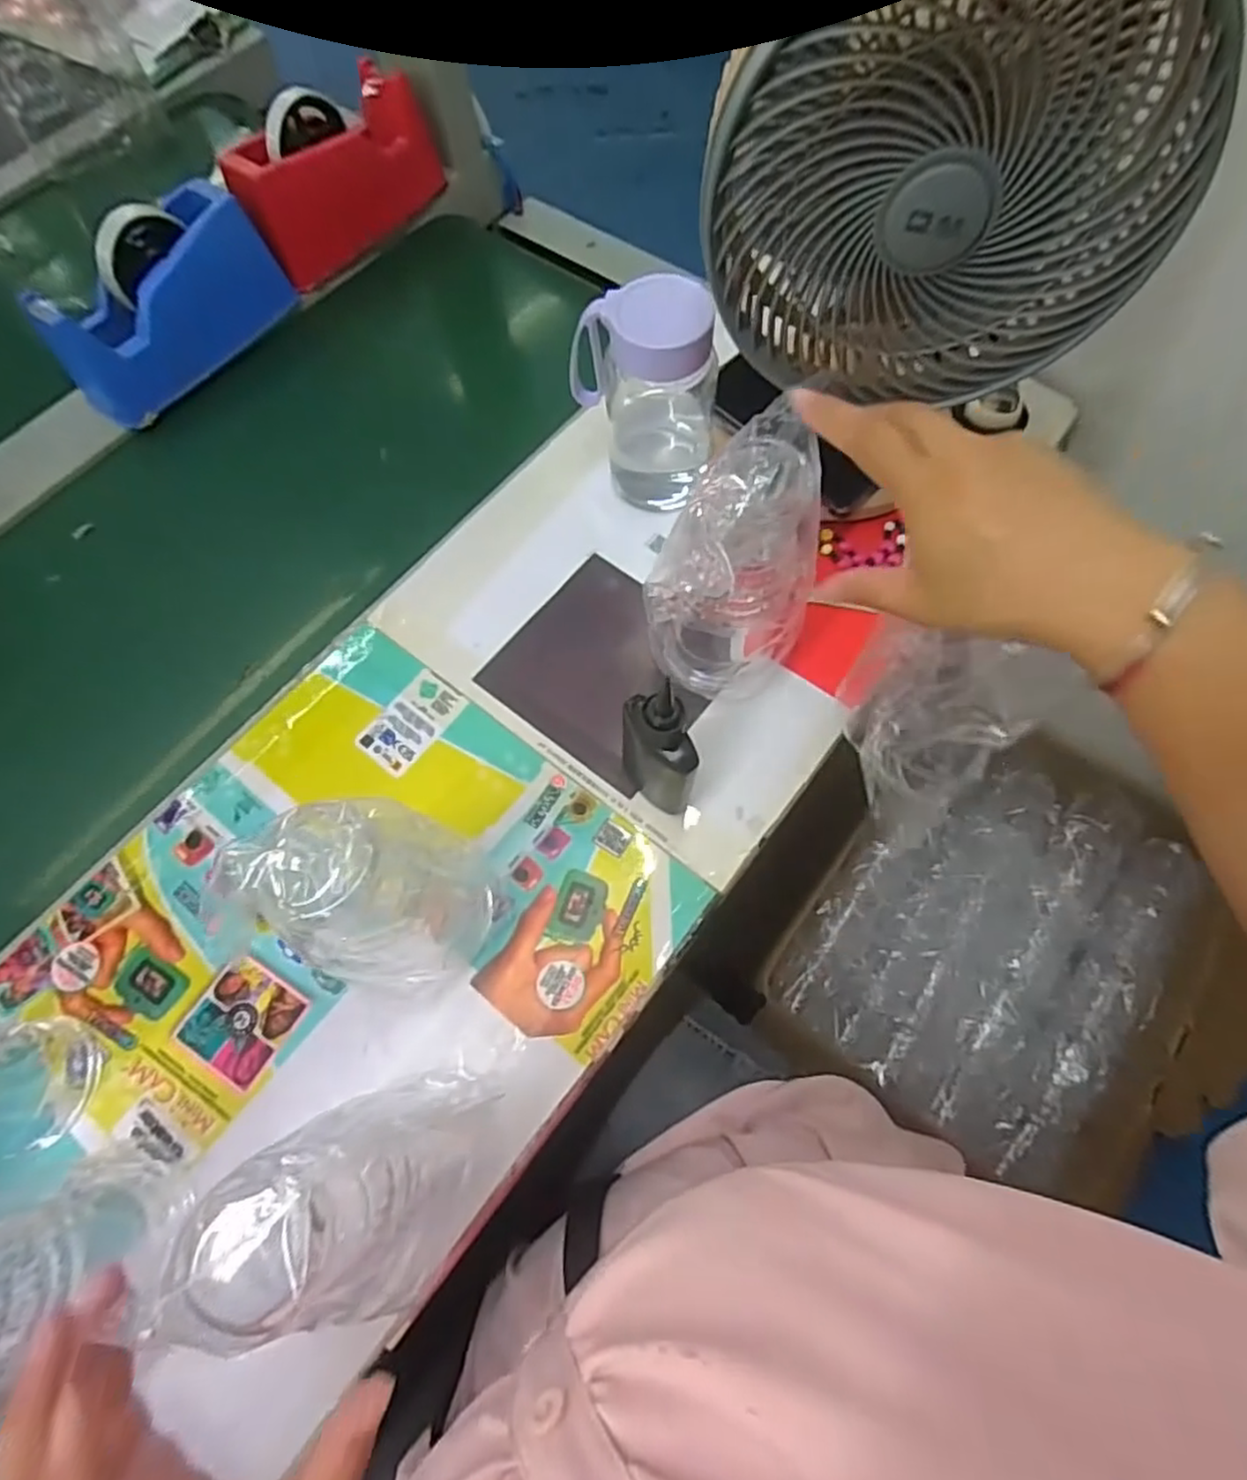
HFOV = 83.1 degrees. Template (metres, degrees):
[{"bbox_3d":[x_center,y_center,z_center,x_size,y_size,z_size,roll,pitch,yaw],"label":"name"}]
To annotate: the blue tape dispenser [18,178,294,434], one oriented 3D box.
[{"bbox_3d":[-0.396,-0.379,0.604,0.082,0.090,0.197,28,71,12],"label":"blue tape dispenser"}]

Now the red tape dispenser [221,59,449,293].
[{"bbox_3d":[-0.274,-0.533,0.669,0.074,0.105,0.208,37,73,15],"label":"red tape dispenser"}]

